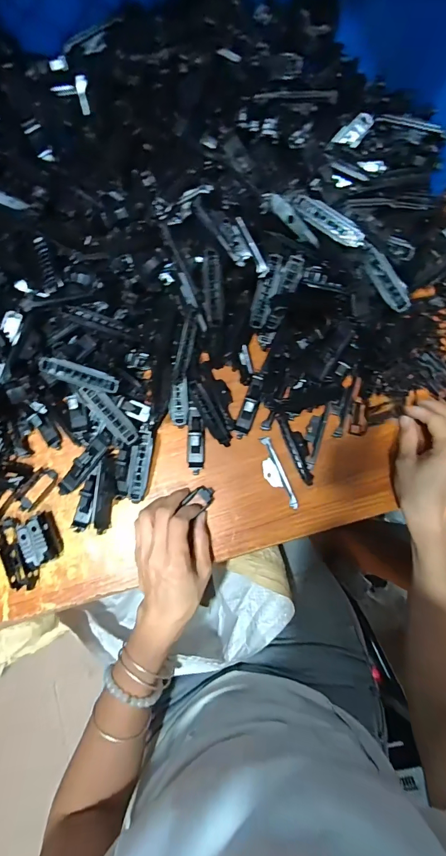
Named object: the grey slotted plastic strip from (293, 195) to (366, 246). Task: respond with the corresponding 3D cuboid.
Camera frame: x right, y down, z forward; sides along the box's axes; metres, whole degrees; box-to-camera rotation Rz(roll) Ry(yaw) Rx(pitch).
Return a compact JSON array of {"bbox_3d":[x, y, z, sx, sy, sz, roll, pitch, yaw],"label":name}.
[{"bbox_3d":[0.103,-0.202,0.356,0.076,0.004,0.020,37,106,6],"label":"grey slotted plastic strip"}]

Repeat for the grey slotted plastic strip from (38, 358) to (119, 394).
[{"bbox_3d":[-0.142,-0.052,0.362,0.074,0.011,0.018,17,85,-11],"label":"grey slotted plastic strip"}]

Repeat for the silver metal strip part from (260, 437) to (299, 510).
[{"bbox_3d":[0.055,0.049,0.391,0.020,0.018,0.080,-22,81,-5],"label":"silver metal strip part"}]

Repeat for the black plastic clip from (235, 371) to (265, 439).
[{"bbox_3d":[0.031,-0.025,0.409,0.017,0.010,0.073,19,80,2],"label":"black plastic clip"}]

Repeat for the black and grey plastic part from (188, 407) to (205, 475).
[{"bbox_3d":[-0.029,0.014,0.403,0.018,0.008,0.071,0,80,-1],"label":"black and grey plastic part"}]

